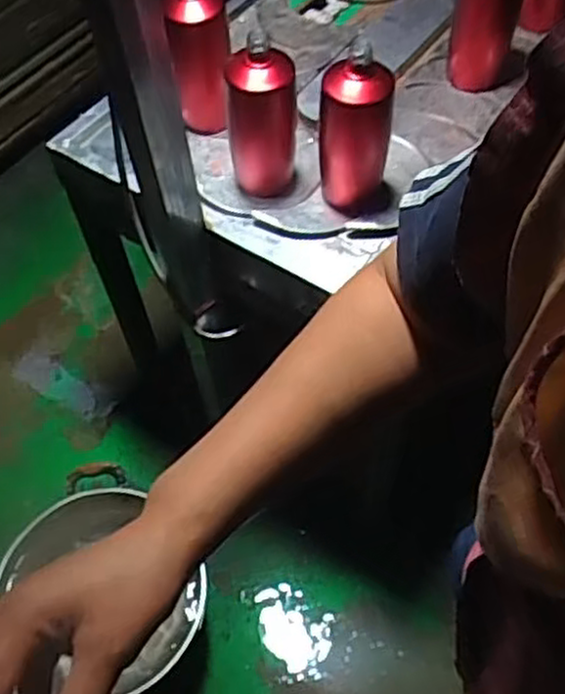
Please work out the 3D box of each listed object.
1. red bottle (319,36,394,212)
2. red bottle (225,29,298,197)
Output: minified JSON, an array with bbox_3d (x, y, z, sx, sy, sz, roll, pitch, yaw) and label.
[{"bbox_3d":[0.084,-0.248,0.870,0.083,0.189,0.063,3,52,5],"label":"red bottle"},{"bbox_3d":[-0.023,-0.262,0.893,0.081,0.193,0.067,-5,52,-1],"label":"red bottle"}]

